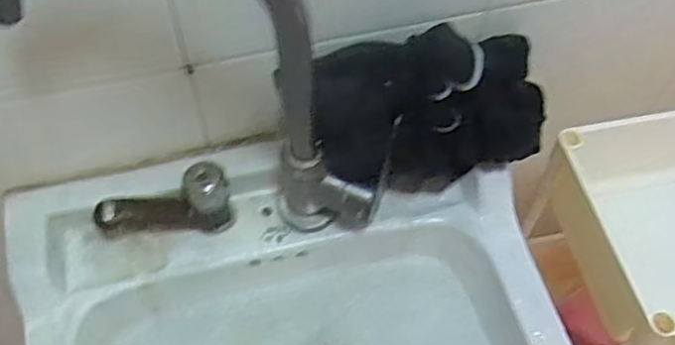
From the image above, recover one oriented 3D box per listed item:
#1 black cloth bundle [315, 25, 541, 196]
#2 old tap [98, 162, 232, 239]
[{"bbox_3d":[0.087,-0.051,0.566,0.201,0.140,0.087,-13,58,-10],"label":"black cloth bundle"},{"bbox_3d":[-0.153,0.035,0.593,0.115,0.068,0.035,-14,58,-10],"label":"old tap"}]

